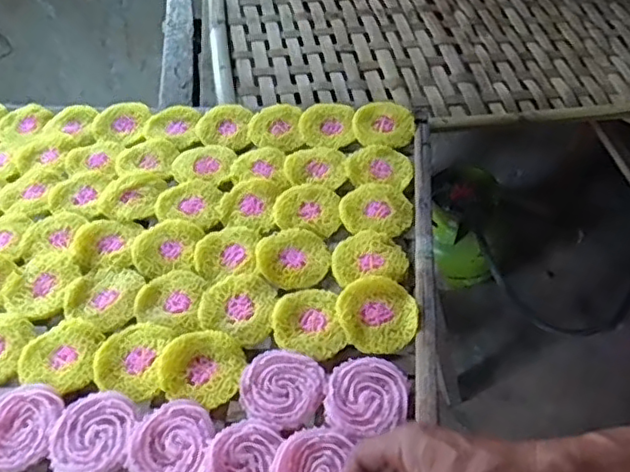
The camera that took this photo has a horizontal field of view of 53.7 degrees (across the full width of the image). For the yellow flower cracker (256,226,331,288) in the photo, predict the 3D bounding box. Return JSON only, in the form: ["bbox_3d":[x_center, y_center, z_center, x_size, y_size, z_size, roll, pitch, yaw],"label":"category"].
[{"bbox_3d":[-0.023,0.021,0.654,0.076,0.015,0.074,-2,49,2],"label":"yellow flower cracker"}]

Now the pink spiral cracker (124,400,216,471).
[{"bbox_3d":[-0.121,0.173,0.518,0.064,0.008,0.080,10,50,12],"label":"pink spiral cracker"}]

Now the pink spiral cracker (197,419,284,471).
[{"bbox_3d":[-0.061,0.185,0.508,0.057,0.018,0.073,5,49,7],"label":"pink spiral cracker"}]

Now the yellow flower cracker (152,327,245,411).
[{"bbox_3d":[-0.104,0.118,0.570,0.078,0.009,0.073,-2,49,2],"label":"yellow flower cracker"}]

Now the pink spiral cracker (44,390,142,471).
[{"bbox_3d":[-0.188,0.167,0.526,0.069,0.008,0.073,7,50,10],"label":"pink spiral cracker"}]

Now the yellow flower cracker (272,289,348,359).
[{"bbox_3d":[-0.007,0.083,0.599,0.065,0.010,0.075,-9,49,-5],"label":"yellow flower cracker"}]

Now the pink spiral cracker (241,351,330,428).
[{"bbox_3d":[-0.030,0.135,0.556,0.072,0.008,0.069,12,51,14],"label":"pink spiral cracker"}]

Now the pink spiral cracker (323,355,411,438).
[{"bbox_3d":[0.045,0.140,0.553,0.078,0.010,0.069,-20,51,-14],"label":"pink spiral cracker"}]

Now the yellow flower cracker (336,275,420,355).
[{"bbox_3d":[0.060,0.075,0.605,0.076,0.019,0.076,-2,49,2],"label":"yellow flower cracker"}]

